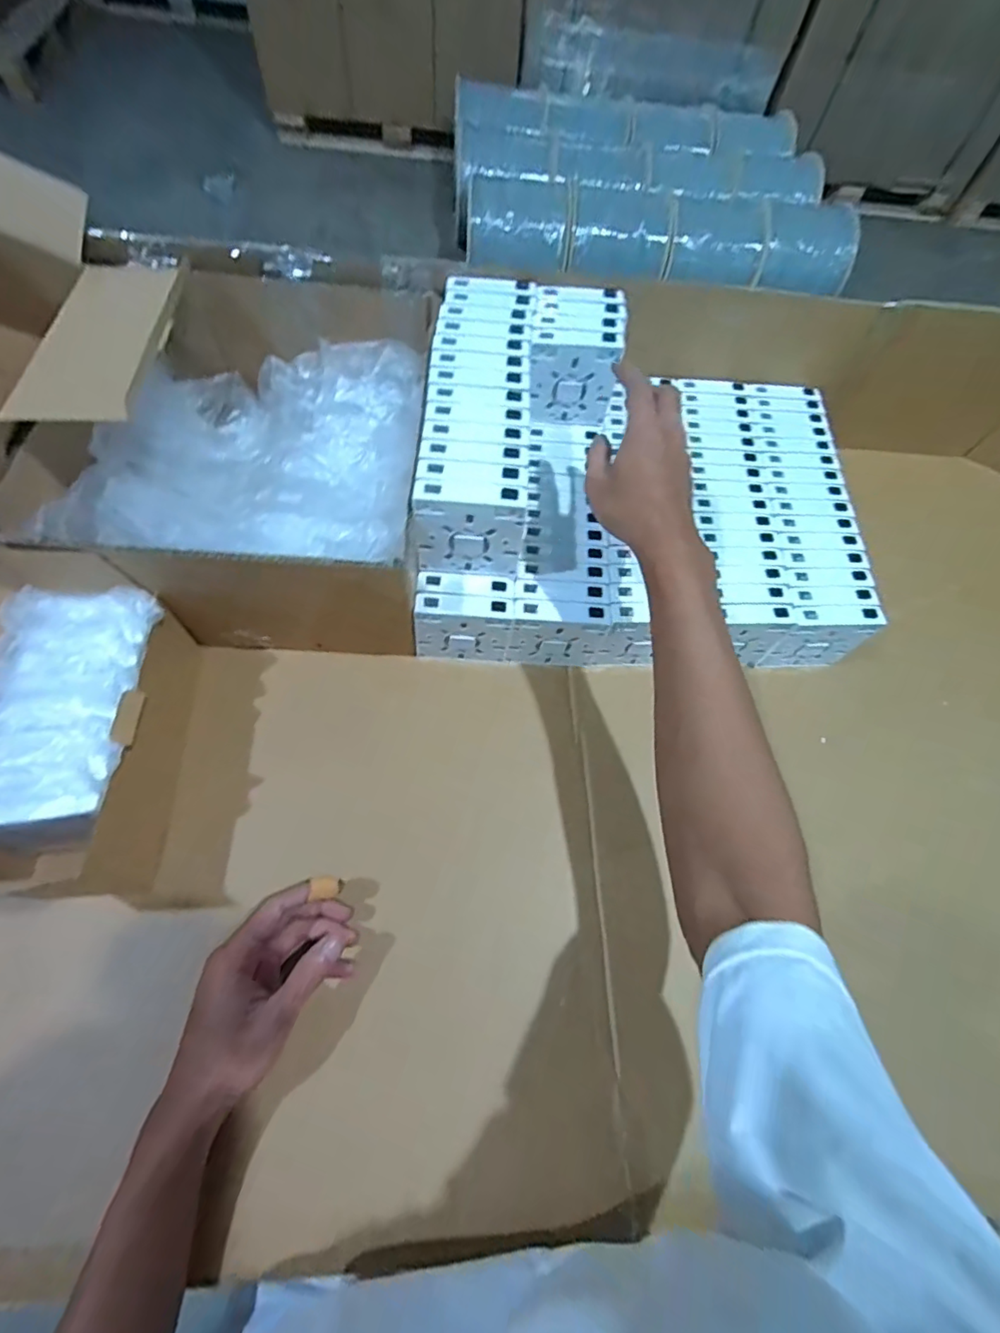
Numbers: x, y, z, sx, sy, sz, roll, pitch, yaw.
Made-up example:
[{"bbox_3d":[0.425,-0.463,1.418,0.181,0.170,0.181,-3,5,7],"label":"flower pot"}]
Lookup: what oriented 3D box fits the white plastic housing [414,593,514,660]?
[{"bbox_3d":[-0.034,-0.032,0.499,0.086,0.084,0.019,3,61,-2],"label":"white plastic housing"}]

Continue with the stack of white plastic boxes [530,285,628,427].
[{"bbox_3d":[0.074,-0.309,0.540,0.085,0.085,0.091,5,61,0],"label":"stack of white plastic boxes"}]

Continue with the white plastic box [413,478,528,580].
[{"bbox_3d":[-0.024,-0.110,0.445,0.086,0.089,0.021,4,61,-1],"label":"white plastic box"}]

